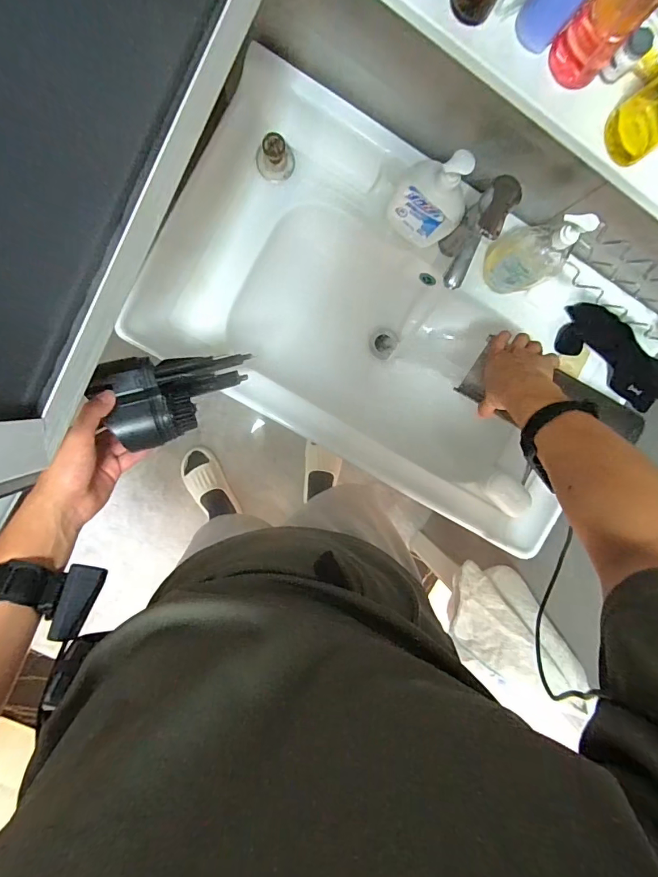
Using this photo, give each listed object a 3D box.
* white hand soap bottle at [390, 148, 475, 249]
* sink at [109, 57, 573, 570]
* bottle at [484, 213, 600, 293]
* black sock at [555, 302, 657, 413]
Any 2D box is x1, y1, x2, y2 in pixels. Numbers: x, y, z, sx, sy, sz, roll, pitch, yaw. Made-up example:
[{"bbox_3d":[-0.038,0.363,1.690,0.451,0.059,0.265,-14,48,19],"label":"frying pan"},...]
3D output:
[{"bbox_3d":[0.159,-0.365,0.648,0.108,0.204,0.069,36,92,-8],"label":"white hand soap bottle"},{"bbox_3d":[0.103,-0.195,0.793,0.763,0.212,0.465,29,92,-8],"label":"sink"},{"bbox_3d":[0.307,-0.277,0.645,0.056,0.226,0.092,-29,98,-2],"label":"bottle"},{"bbox_3d":[0.488,-0.142,0.747,0.091,0.064,0.214,-43,84,0],"label":"black sock"}]

